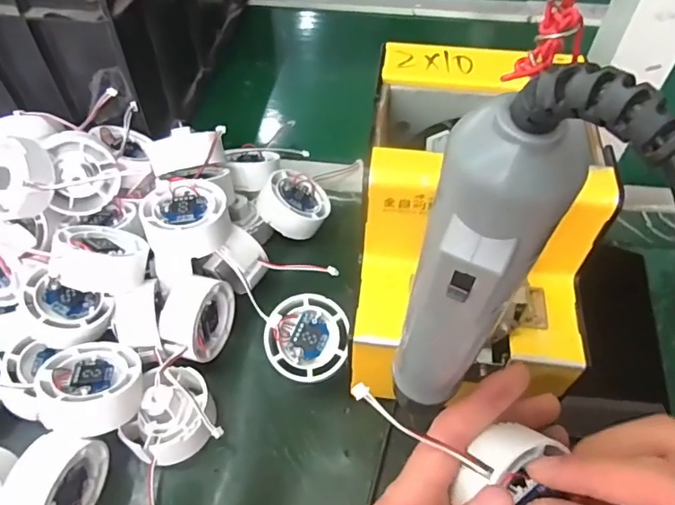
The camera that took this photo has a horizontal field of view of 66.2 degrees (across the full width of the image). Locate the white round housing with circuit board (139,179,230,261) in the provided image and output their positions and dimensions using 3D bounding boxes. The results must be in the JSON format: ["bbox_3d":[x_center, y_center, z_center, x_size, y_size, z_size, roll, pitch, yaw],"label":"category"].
[{"bbox_3d":[-0.098,-0.017,0.345,0.052,0.040,0.053,0,52,0],"label":"white round housing with circuit board"}]

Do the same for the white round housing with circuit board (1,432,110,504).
[{"bbox_3d":[-0.152,0.126,0.279,0.027,0.049,0.054,14,53,10],"label":"white round housing with circuit board"}]

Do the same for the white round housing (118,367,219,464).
[{"bbox_3d":[-0.100,0.096,0.308,0.053,0.033,0.047,-10,52,-8],"label":"white round housing"}]

